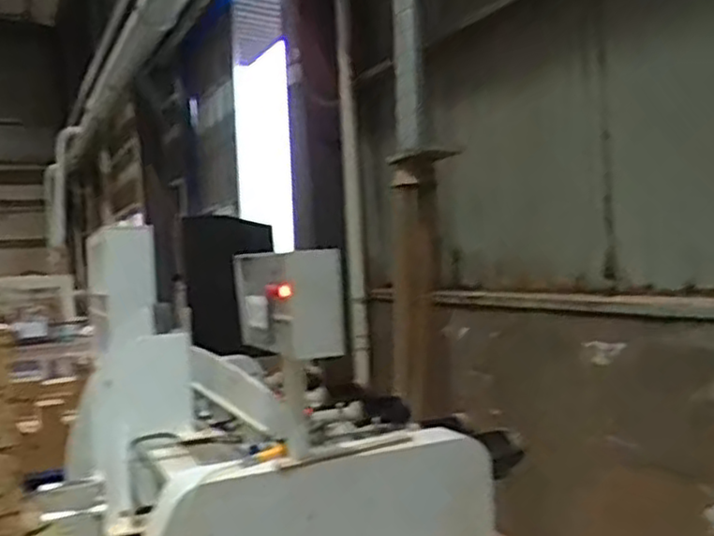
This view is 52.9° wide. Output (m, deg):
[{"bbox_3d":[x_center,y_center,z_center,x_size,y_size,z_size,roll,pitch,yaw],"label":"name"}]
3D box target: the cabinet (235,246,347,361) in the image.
[{"bbox_3d":[-0.193,0.089,1.929,0.161,0.261,0.531,-3,1,-21],"label":"cabinet"}]

